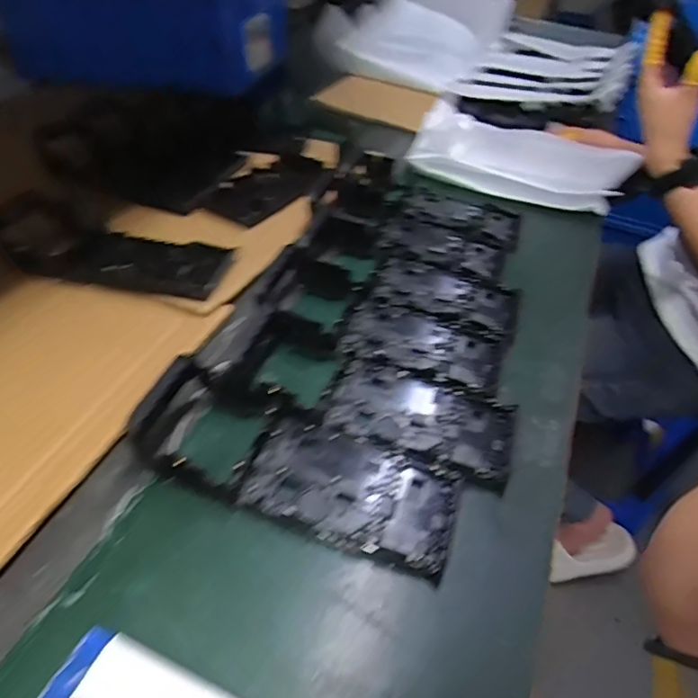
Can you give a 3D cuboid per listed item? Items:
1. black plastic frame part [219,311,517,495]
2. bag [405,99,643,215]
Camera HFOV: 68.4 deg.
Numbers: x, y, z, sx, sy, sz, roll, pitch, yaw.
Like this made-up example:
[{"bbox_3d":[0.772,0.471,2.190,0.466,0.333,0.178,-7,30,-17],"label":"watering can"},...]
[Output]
[{"bbox_3d":[0.023,0.027,0.386,0.209,0.044,0.082,16,47,11],"label":"black plastic frame part"},{"bbox_3d":[0.203,-0.234,0.639,0.261,0.067,0.058,20,48,15],"label":"bag"}]

